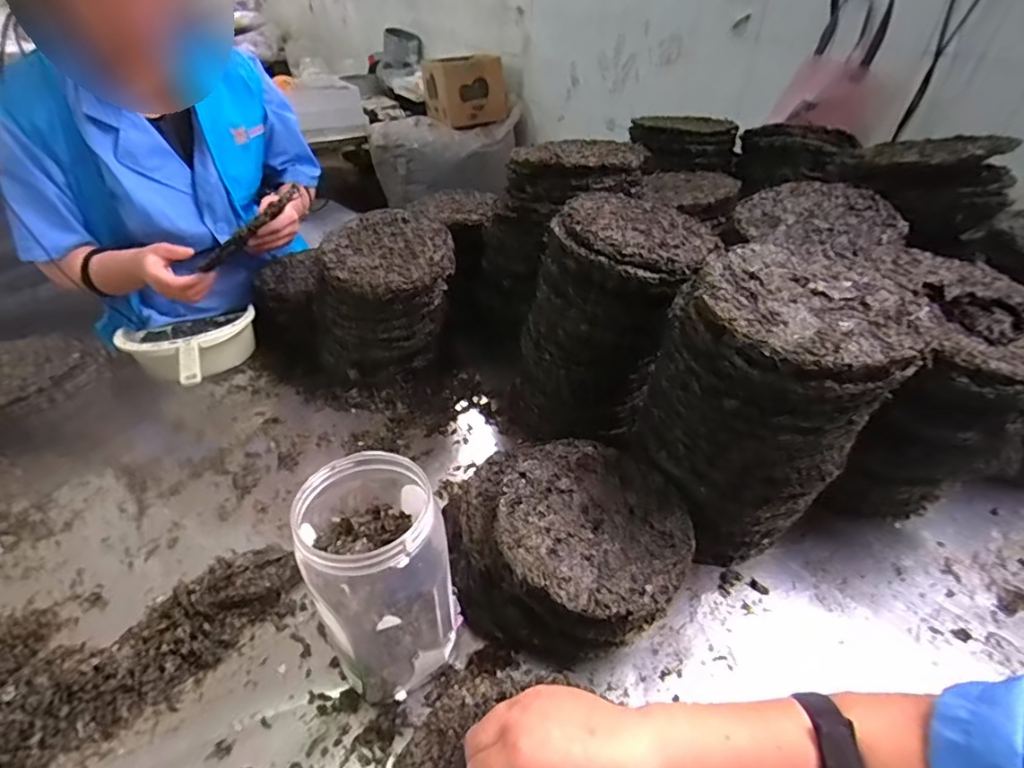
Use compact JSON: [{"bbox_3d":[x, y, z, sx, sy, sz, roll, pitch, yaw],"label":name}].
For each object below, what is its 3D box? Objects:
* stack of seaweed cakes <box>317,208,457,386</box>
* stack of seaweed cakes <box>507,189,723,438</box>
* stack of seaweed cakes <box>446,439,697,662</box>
[{"bbox_3d":[-0.190,-0.130,0.864,0.193,0.231,0.175,4,38,3],"label":"stack of seaweed cakes"},{"bbox_3d":[0.131,-0.098,0.750,0.237,0.295,0.224,9,39,10],"label":"stack of seaweed cakes"},{"bbox_3d":[0.047,0.174,0.580,0.265,0.111,0.218,22,44,25],"label":"stack of seaweed cakes"}]

